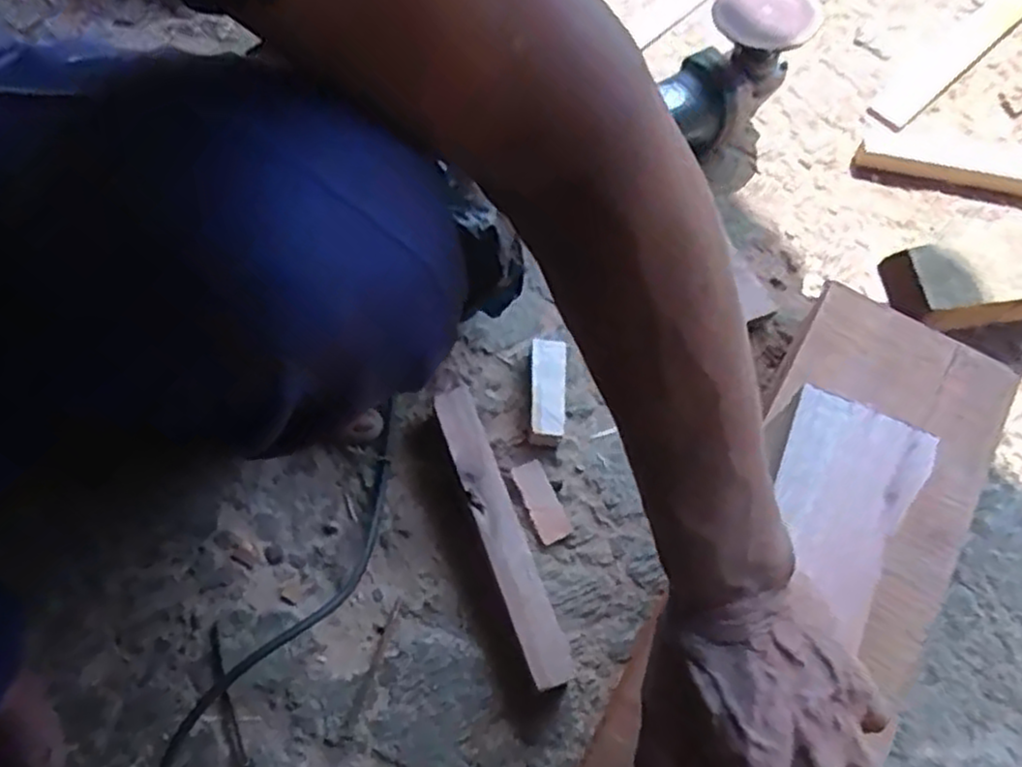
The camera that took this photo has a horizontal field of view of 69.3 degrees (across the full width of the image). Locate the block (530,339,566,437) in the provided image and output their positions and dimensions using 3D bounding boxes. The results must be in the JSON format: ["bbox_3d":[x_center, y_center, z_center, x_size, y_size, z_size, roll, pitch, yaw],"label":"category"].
[{"bbox_3d":[0.029,0.005,0.594,0.028,0.031,0.083,5,66,0],"label":"block"}]

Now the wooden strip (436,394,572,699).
[{"bbox_3d":[-0.008,0.107,0.540,0.030,0.041,0.219,-18,68,-10],"label":"wooden strip"}]

